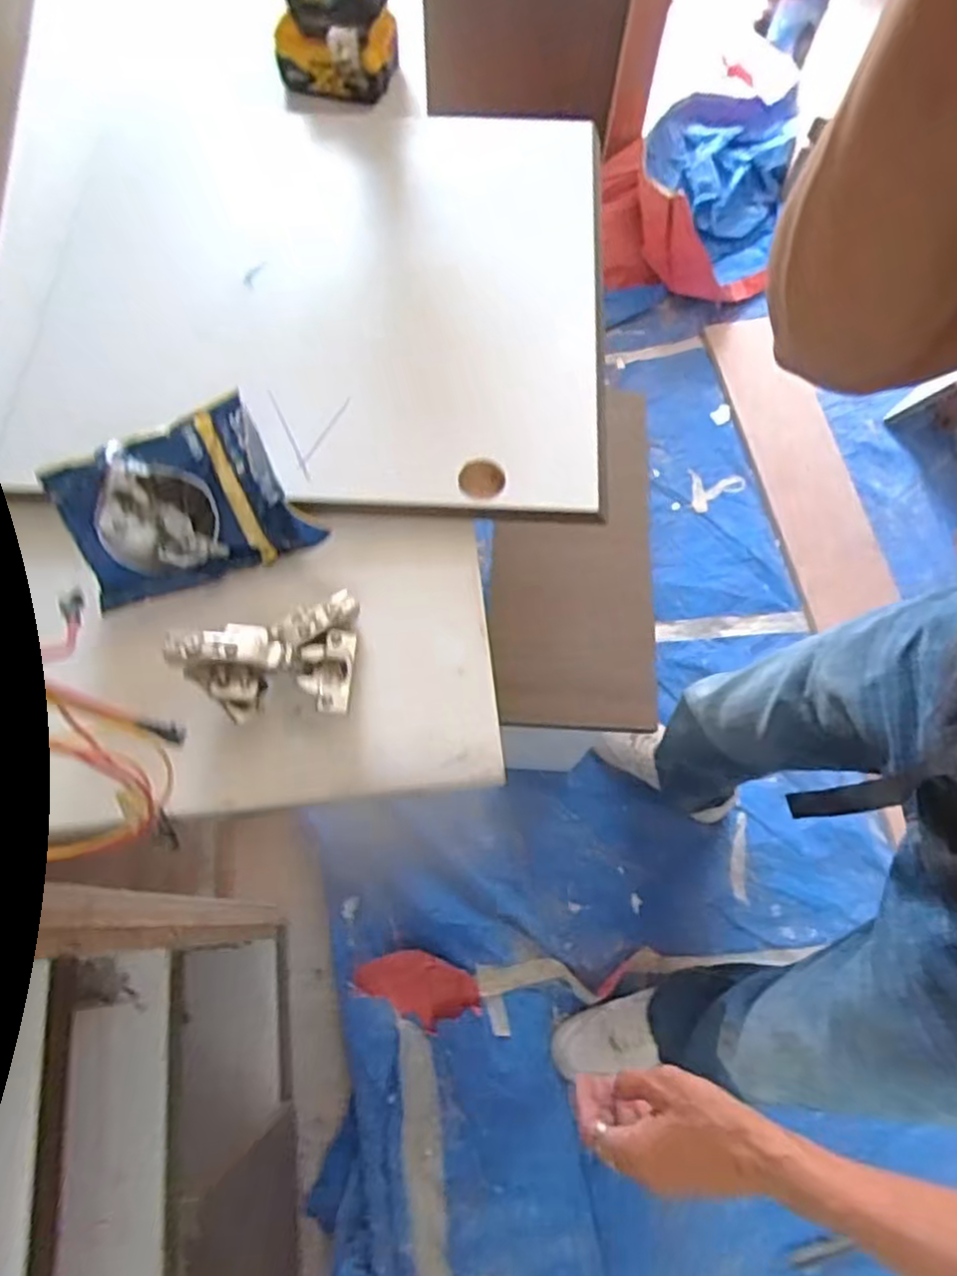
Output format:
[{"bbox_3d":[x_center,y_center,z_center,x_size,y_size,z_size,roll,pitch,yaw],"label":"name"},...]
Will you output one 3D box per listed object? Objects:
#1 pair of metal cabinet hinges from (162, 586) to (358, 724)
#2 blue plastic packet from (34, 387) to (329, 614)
[{"bbox_3d":[-0.142,0.010,0.486,0.118,0.041,0.086,-5,70,-3],"label":"pair of metal cabinet hinges"},{"bbox_3d":[-0.210,-0.092,0.514,0.145,0.028,0.116,-27,100,-12],"label":"blue plastic packet"}]

